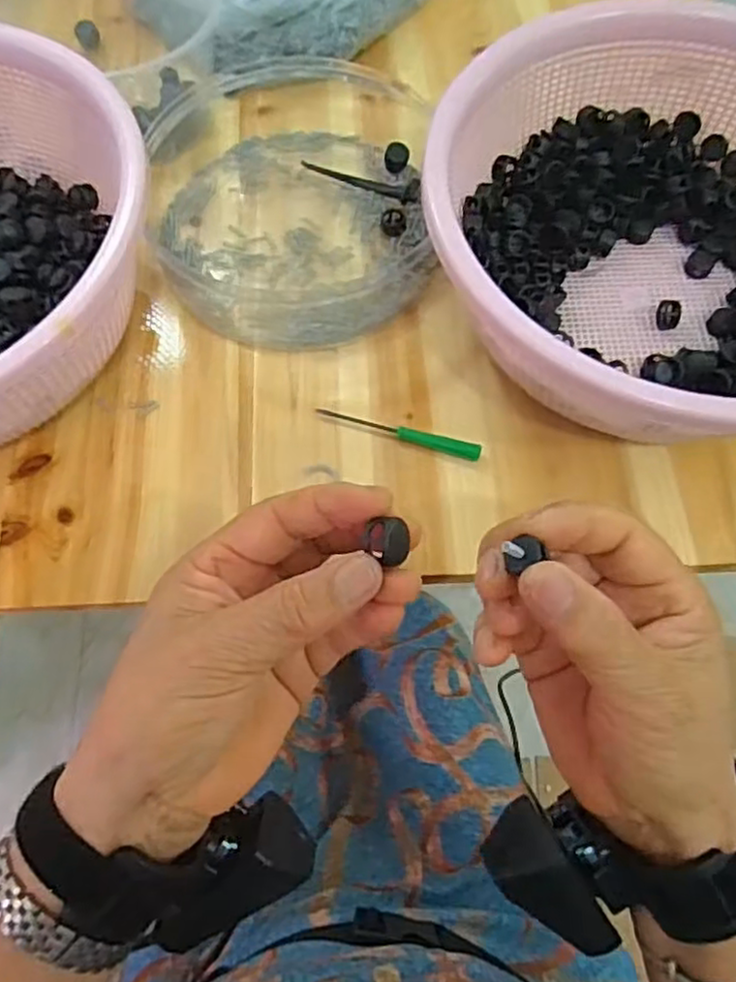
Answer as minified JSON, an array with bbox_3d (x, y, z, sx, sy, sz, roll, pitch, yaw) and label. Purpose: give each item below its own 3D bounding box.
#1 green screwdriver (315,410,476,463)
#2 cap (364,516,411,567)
[{"bbox_3d":[0.017,-0.035,0.400,0.099,0.011,0.010,15,67,7],"label":"green screwdriver"},{"bbox_3d":[0.007,0.017,0.237,0.015,0.010,0.013,6,67,3],"label":"cap"}]

